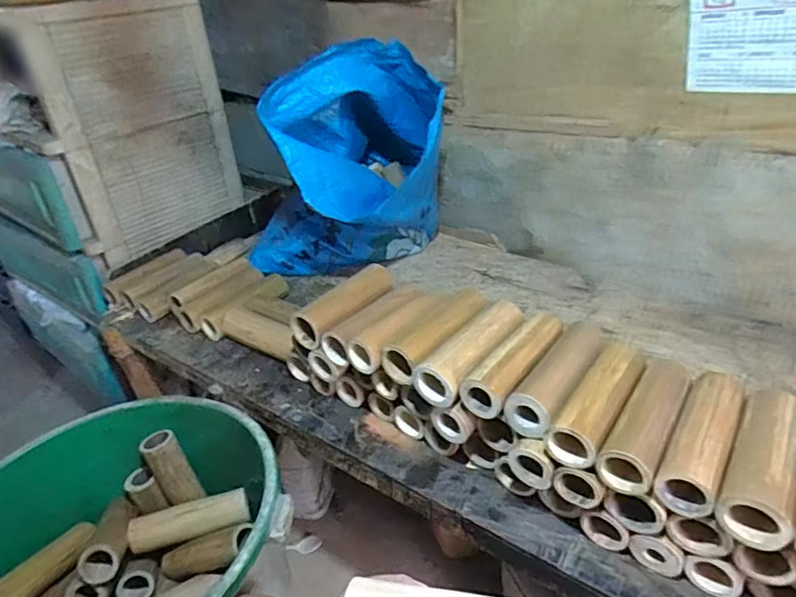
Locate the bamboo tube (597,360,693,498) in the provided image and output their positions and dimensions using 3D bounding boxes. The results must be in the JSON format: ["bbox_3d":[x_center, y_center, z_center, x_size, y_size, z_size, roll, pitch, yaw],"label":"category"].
[{"bbox_3d":[0.272,0.130,0.587,0.053,0.046,0.186,17,36,33],"label":"bamboo tube"}]

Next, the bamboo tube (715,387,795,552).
[{"bbox_3d":[0.357,0.156,0.528,0.057,0.047,0.184,16,35,32],"label":"bamboo tube"}]

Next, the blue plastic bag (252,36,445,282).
[{"bbox_3d":[-0.110,-0.260,1.093,0.407,0.419,0.381,-9,30,-7],"label":"blue plastic bag"}]

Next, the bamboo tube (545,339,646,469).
[{"bbox_3d":[0.230,0.112,0.610,0.058,0.046,0.184,17,36,34],"label":"bamboo tube"}]

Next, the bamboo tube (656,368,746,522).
[{"bbox_3d":[0.317,0.144,0.560,0.051,0.047,0.179,16,35,32],"label":"bamboo tube"}]

